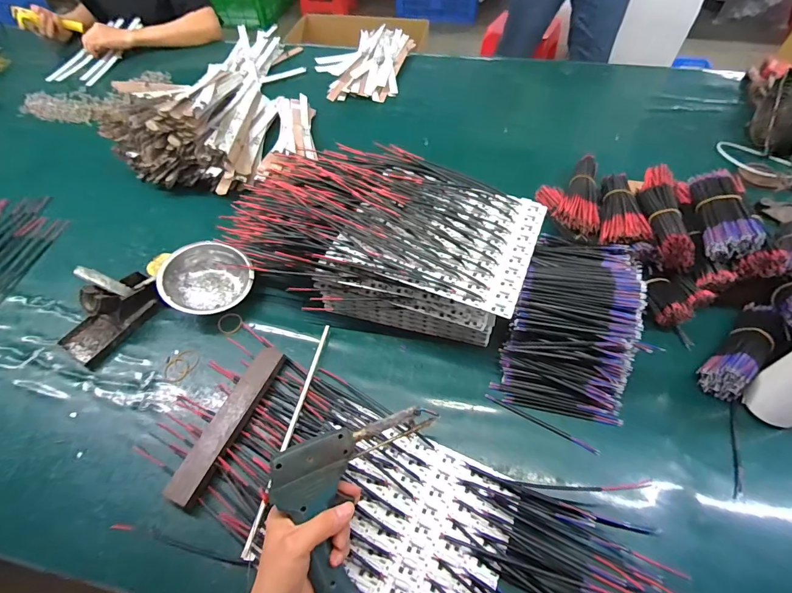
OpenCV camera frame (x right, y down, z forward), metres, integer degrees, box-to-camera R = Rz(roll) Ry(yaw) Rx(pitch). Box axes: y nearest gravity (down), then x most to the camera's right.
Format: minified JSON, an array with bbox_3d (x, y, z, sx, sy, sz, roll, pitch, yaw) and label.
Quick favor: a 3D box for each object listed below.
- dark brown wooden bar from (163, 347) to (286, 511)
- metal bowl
[{"bbox_3d":[-0.205,0.148,0.482,0.040,0.020,0.200,17,58,13],"label":"dark brown wooden bar"},{"bbox_3d":[-0.289,-0.028,0.593,0.113,0.052,0.121,-1,56,1],"label":"metal bowl"}]

